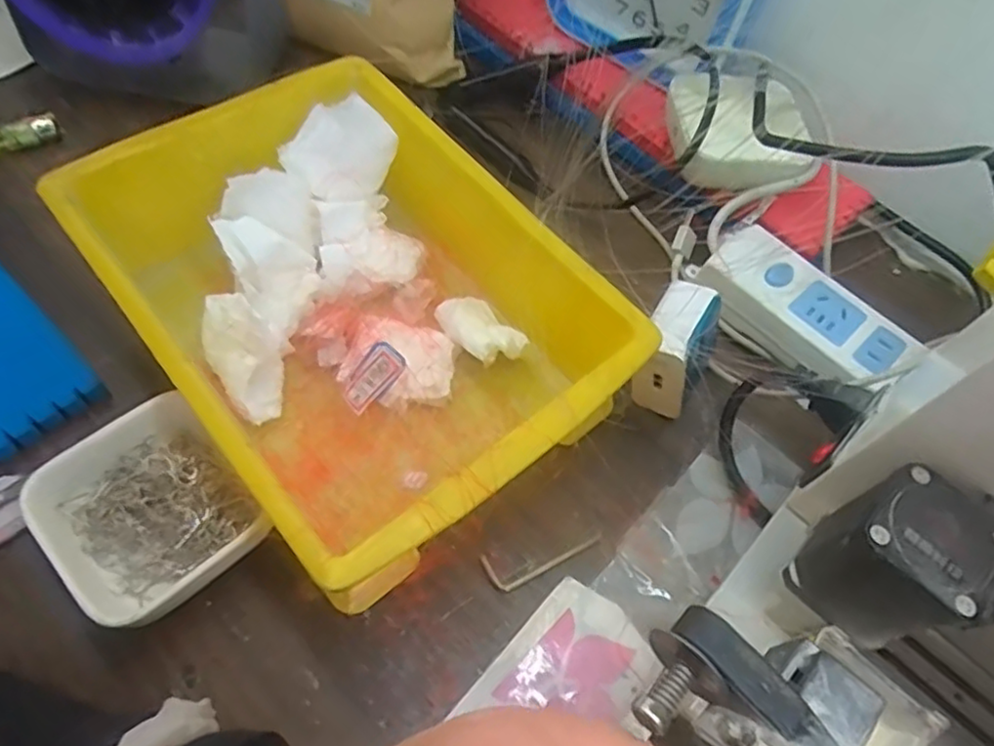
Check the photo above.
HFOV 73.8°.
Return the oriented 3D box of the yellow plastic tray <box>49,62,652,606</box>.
[{"bbox_3d":[-0.073,-0.037,0.336,0.180,0.085,0.263,-33,68,-24],"label":"yellow plastic tray"}]

